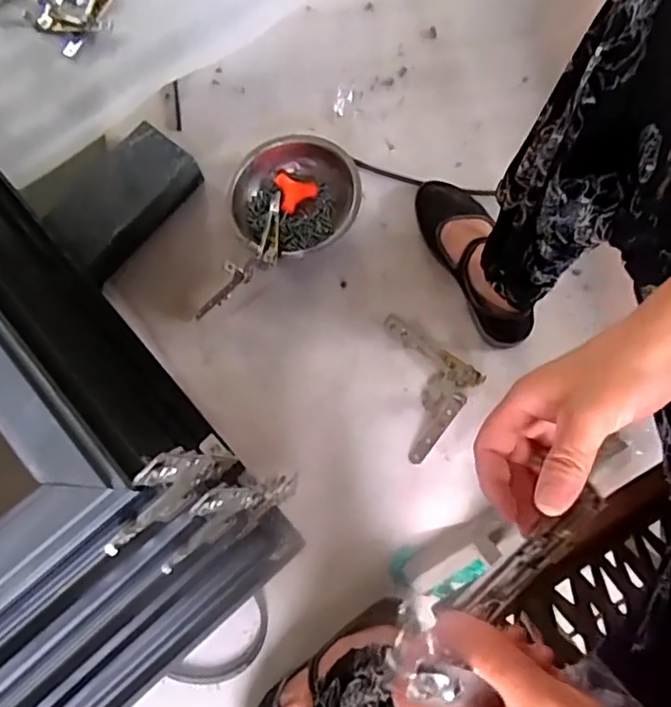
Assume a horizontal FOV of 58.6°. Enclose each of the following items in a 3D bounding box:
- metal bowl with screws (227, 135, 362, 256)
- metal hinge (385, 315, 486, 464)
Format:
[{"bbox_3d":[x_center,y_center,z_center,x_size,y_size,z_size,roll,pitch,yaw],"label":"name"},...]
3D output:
[{"bbox_3d":[-0.062,-0.217,0.832,0.172,0.055,0.164,0,75,1],"label":"metal bowl with screws"},{"bbox_3d":[0.096,0.040,0.788,0.149,0.013,0.146,38,79,10],"label":"metal hinge"}]

